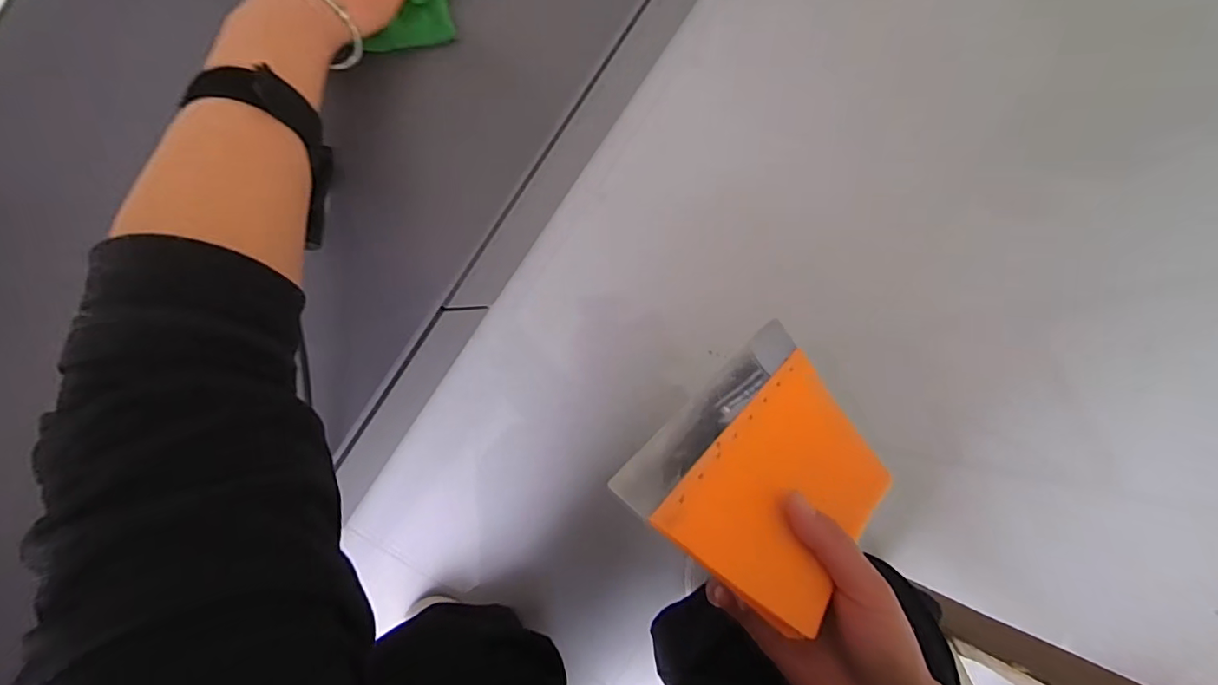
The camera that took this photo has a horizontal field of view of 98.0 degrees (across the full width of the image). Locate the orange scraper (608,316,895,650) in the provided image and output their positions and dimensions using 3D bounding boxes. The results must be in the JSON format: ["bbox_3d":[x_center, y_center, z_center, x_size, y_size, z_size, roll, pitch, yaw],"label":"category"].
[{"bbox_3d":[0.094,0.070,0.294,0.116,0.008,0.159,48,54,5],"label":"orange scraper"}]

